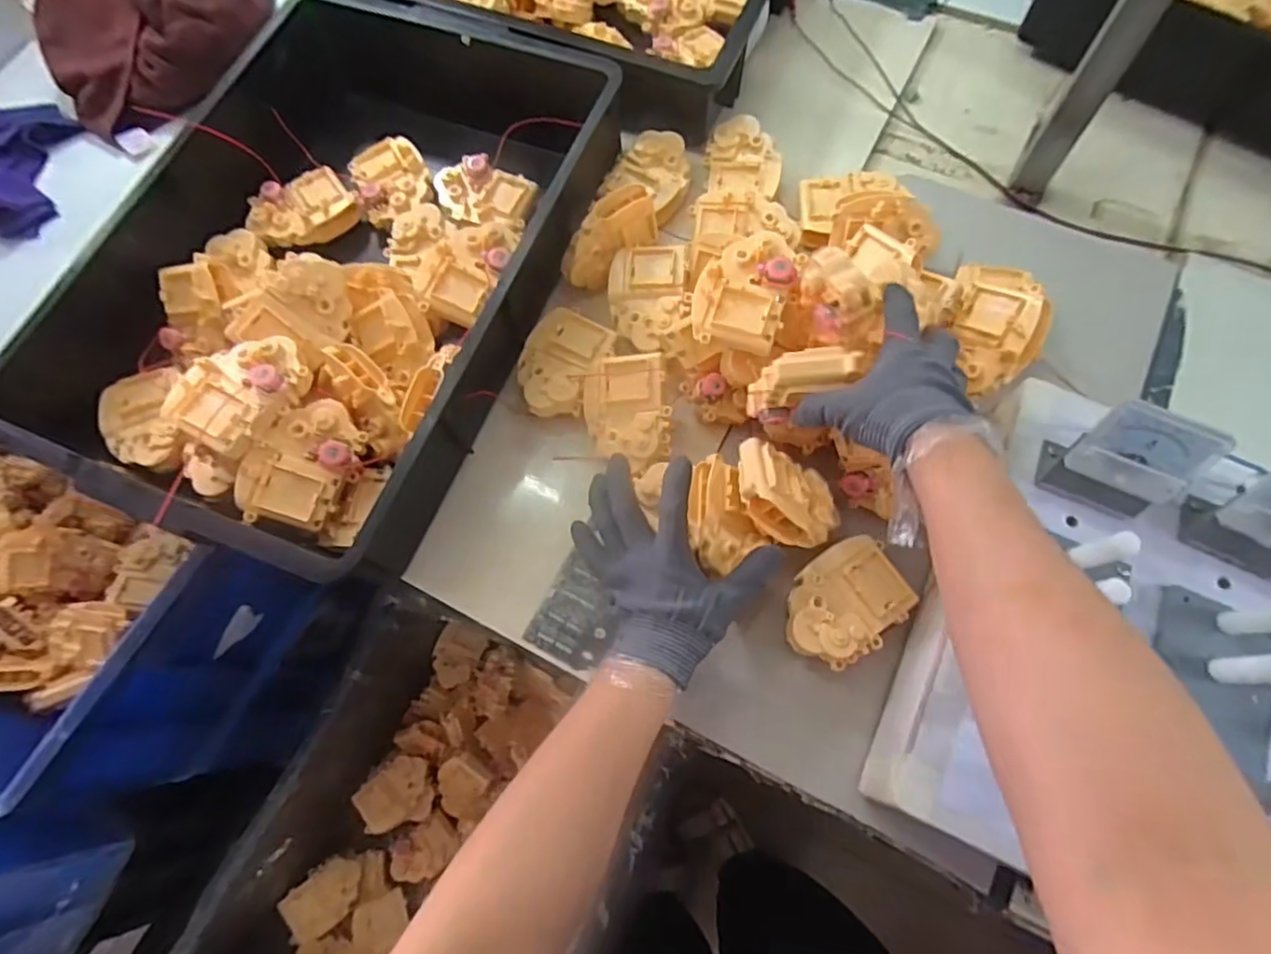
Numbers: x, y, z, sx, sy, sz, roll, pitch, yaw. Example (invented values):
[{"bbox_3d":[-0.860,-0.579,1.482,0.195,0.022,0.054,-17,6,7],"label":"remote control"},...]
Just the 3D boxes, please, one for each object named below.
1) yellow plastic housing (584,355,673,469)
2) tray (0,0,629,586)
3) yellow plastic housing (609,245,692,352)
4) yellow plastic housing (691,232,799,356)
[{"bbox_3d":[-0.002,-0.055,0.534,0.070,0.043,0.087,-2,86,26],"label":"yellow plastic housing"},{"bbox_3d":[-0.252,-0.198,0.562,0.352,0.105,0.524,20,72,9],"label":"tray"},{"bbox_3d":[0.012,-0.157,0.556,0.067,0.024,0.096,-4,70,1],"label":"yellow plastic housing"},{"bbox_3d":[0.082,-0.143,0.477,0.067,0.027,0.091,15,72,8],"label":"yellow plastic housing"}]

